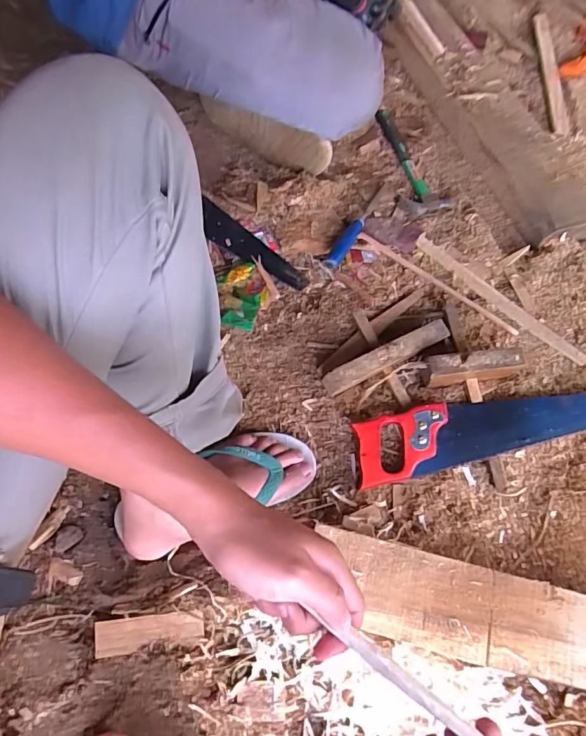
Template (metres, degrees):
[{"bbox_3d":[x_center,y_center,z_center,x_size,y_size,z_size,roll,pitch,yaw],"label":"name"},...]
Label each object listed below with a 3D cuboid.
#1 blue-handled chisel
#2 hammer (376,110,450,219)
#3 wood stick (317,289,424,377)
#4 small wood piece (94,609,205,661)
[{"bbox_3d":[0.110,-0.249,0.775,0.028,0.029,0.208,27,71,13],"label":"blue-handled chisel"},{"bbox_3d":[0.198,-0.377,0.835,0.087,0.023,0.236,-18,68,-5],"label":"hammer"},{"bbox_3d":[0.124,-0.057,0.696,0.210,0.010,0.027,-37,71,-12],"label":"wood stick"},{"bbox_3d":[-0.171,0.313,0.540,0.123,0.012,0.037,-8,67,-1],"label":"small wood piece"}]

